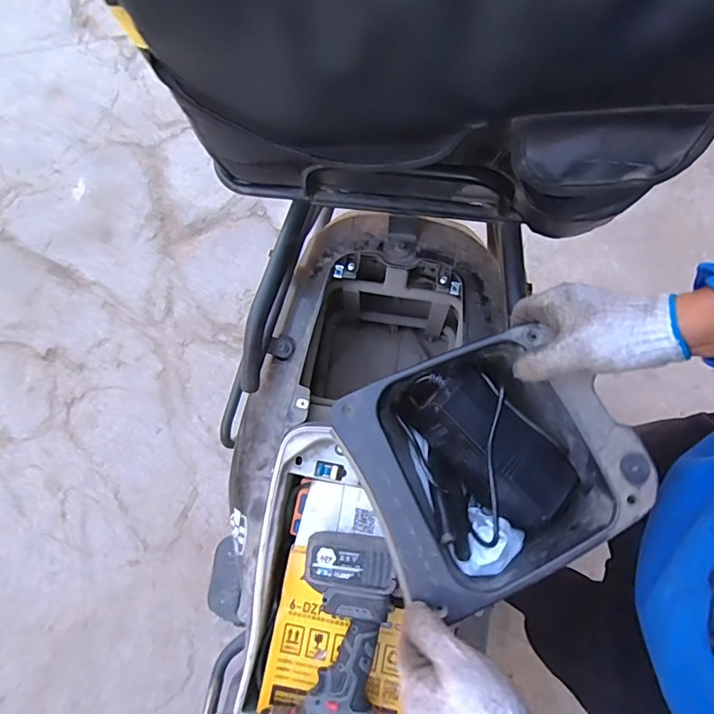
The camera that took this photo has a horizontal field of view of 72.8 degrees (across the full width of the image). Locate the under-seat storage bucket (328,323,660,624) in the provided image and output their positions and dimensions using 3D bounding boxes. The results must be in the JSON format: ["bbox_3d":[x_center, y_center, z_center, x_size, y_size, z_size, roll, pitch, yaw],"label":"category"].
[{"bbox_3d":[0.117,0.103,0.475,0.223,0.139,0.211,-23,77,-4],"label":"under-seat storage bucket"}]

